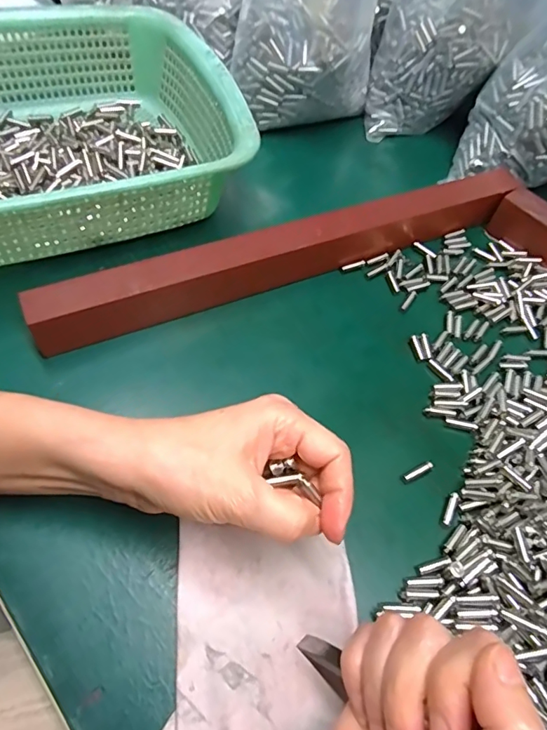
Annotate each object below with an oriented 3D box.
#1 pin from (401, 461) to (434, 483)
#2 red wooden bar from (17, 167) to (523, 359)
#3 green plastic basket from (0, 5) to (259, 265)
[{"bbox_3d":[0.090,0.065,0.298,0.022,0.007,0.006,-23,65,-17],"label":"pin"},{"bbox_3d":[0.019,-0.086,0.359,0.375,0.048,0.026,-20,64,-17],"label":"red wooden bar"},{"bbox_3d":[-0.176,-0.174,0.361,0.282,0.088,0.217,-21,64,-17],"label":"green plastic basket"}]

